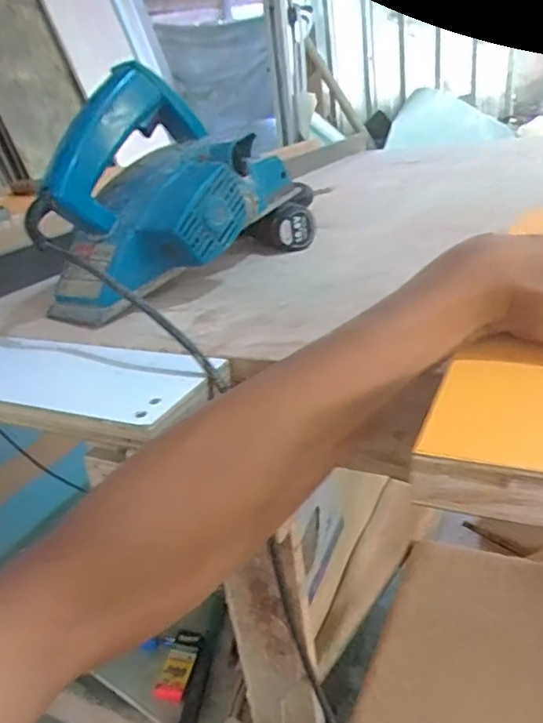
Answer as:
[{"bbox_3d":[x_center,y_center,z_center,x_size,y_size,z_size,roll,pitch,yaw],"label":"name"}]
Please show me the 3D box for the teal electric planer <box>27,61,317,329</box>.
[{"bbox_3d":[-0.087,-0.149,0.494,0.124,0.160,0.277,8,29,31],"label":"teal electric planer"}]

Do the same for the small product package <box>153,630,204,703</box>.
[{"bbox_3d":[-0.137,0.451,0.857,0.044,0.010,0.110,0,25,16],"label":"small product package"}]

